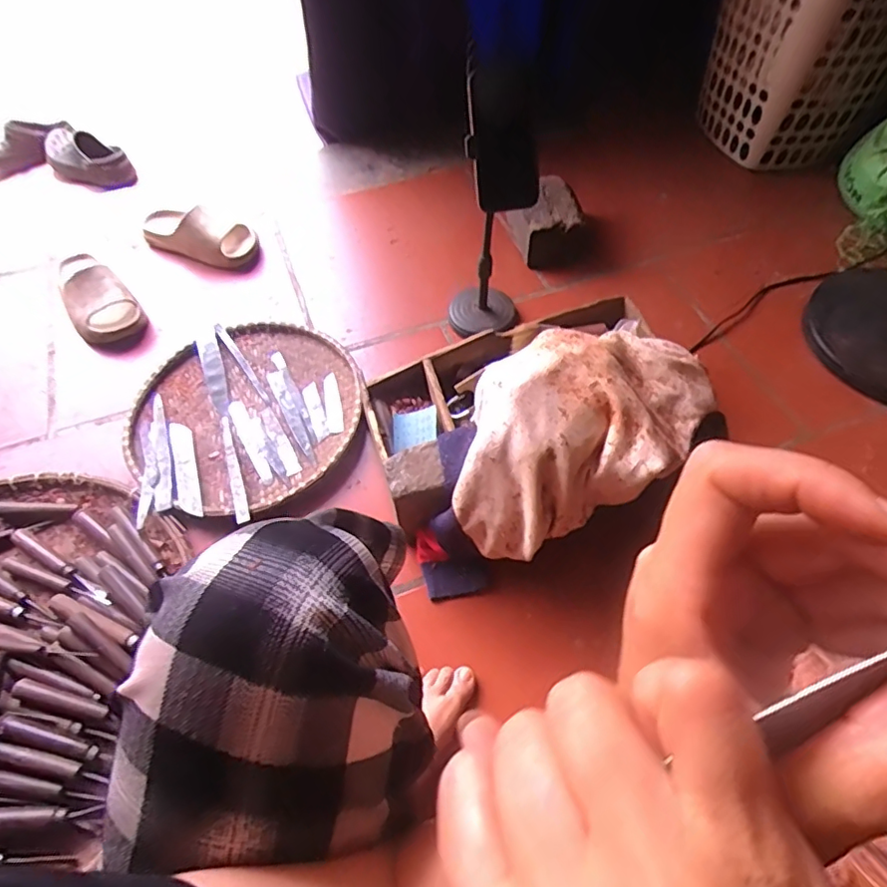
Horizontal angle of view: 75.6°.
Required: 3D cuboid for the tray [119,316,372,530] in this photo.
[{"bbox_3d":[-0.292,-0.045,0.851,0.334,0.050,0.308,-1,57,1],"label":"tray"}]

